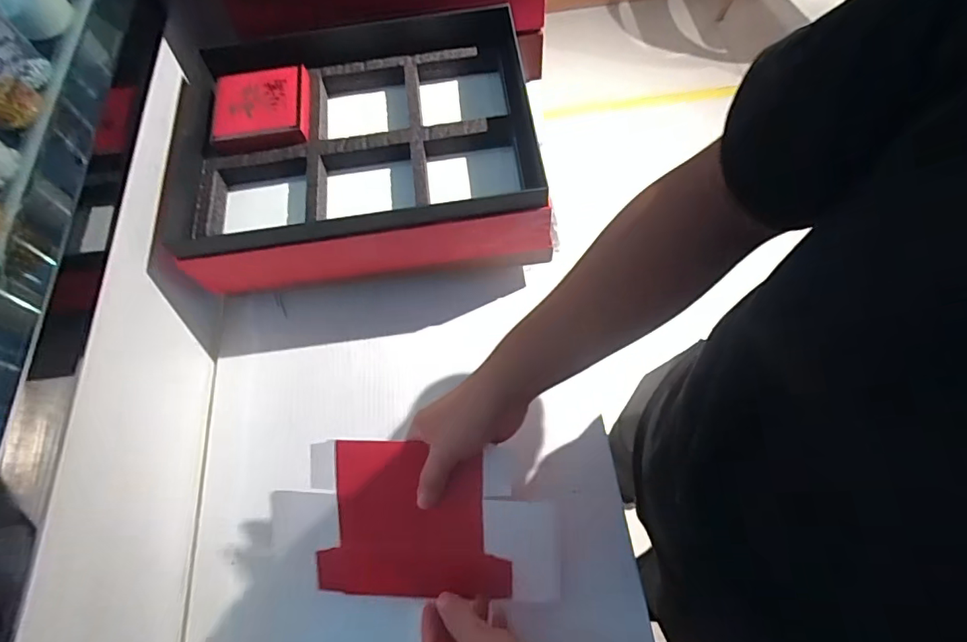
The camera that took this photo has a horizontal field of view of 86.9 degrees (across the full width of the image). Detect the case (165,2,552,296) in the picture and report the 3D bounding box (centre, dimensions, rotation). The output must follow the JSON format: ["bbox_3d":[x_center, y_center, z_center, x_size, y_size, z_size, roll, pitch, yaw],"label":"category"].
[{"bbox_3d":[-0.130,-0.177,0.557,0.364,0.095,0.274,-7,63,0],"label":"case"}]

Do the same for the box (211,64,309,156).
[{"bbox_3d":[-0.244,-0.232,0.553,0.102,0.024,0.100,-11,64,-2],"label":"box"}]

